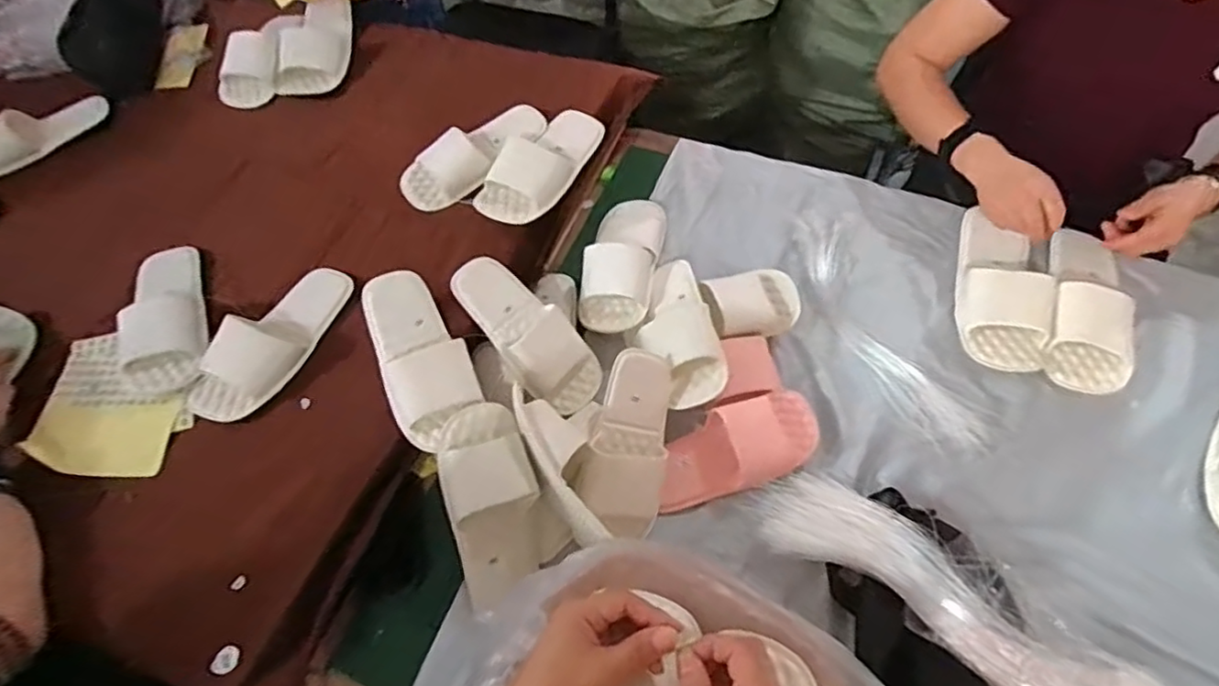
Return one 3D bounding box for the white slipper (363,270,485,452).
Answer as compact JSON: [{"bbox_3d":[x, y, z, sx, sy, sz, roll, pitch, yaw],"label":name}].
[{"bbox_3d":[-0.225,0.015,0.787,0.104,0.045,0.226,-21,75,-8],"label":"white slipper"}]

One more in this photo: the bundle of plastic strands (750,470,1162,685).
[{"bbox_3d":[0.365,0.278,0.670,0.453,0.087,0.101,32,66,21],"label":"bundle of plastic strands"}]

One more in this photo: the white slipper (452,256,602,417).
[{"bbox_3d":[-0.106,-0.013,0.827,0.236,0.057,0.099,47,69,-5],"label":"white slipper"}]

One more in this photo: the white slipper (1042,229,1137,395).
[{"bbox_3d":[0.651,-0.064,0.880,0.110,0.049,0.275,13,61,12],"label":"white slipper"}]

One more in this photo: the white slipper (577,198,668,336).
[{"bbox_3d":[0.022,-0.132,0.947,0.103,0.066,0.248,9,60,9],"label":"white slipper"}]

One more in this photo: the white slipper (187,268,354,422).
[{"bbox_3d":[-0.426,-0.003,0.835,0.099,0.081,0.245,29,65,20],"label":"white slipper"}]

